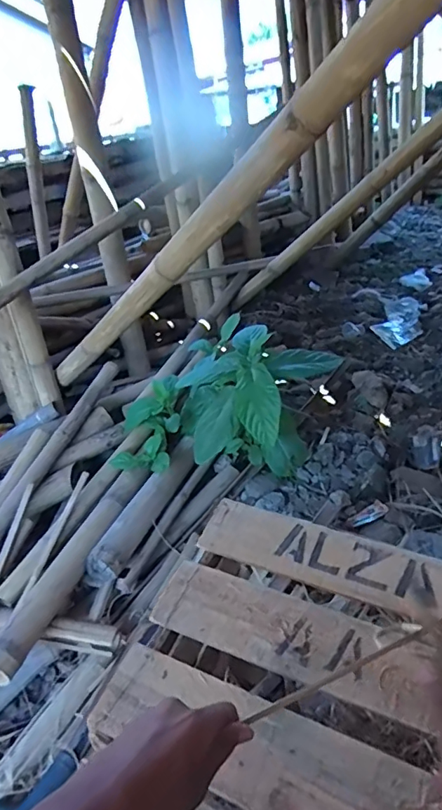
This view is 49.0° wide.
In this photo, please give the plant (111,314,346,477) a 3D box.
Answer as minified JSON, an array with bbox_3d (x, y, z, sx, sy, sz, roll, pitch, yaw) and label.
[{"bbox_3d":[0.017,-0.019,1.422,0.596,0.337,0.472,-3,31,5],"label":"plant"}]

